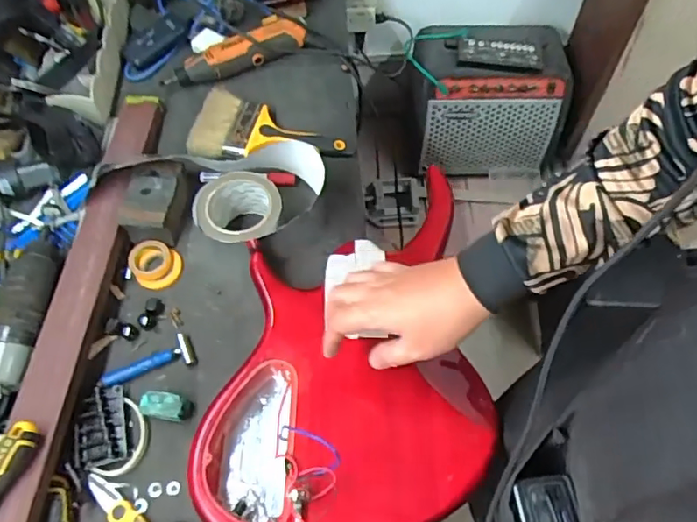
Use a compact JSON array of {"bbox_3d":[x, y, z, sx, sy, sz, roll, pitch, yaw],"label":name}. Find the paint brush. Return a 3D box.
[{"bbox_3d":[-0.117,-0.192,0.830,0.215,0.033,0.113,10,63,6],"label":"paint brush"}]

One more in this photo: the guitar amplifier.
[{"bbox_3d":[0.292,-0.346,1.197,0.329,0.256,0.205,2,62,2],"label":"guitar amplifier"}]

